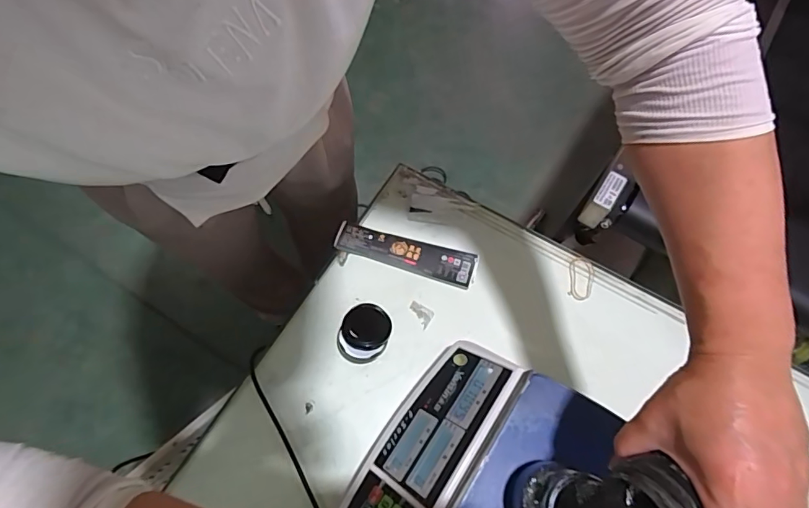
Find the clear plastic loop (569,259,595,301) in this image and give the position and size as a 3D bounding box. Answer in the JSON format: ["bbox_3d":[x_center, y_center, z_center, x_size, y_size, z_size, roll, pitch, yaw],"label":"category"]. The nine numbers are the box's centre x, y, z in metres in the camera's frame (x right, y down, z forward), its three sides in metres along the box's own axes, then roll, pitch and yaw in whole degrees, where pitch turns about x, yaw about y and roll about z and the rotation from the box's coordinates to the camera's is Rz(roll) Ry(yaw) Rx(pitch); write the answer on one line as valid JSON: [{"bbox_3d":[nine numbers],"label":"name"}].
[{"bbox_3d":[0.231,0.033,0.599,0.031,0.004,0.057,-1,68,8],"label":"clear plastic loop"}]

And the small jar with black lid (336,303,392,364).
[{"bbox_3d":[-0.049,0.095,0.559,0.061,0.027,0.069,9,66,2],"label":"small jar with black lid"}]

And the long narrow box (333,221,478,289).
[{"bbox_3d":[0.000,0.002,0.607,0.186,0.008,0.048,15,67,4],"label":"long narrow box"}]

